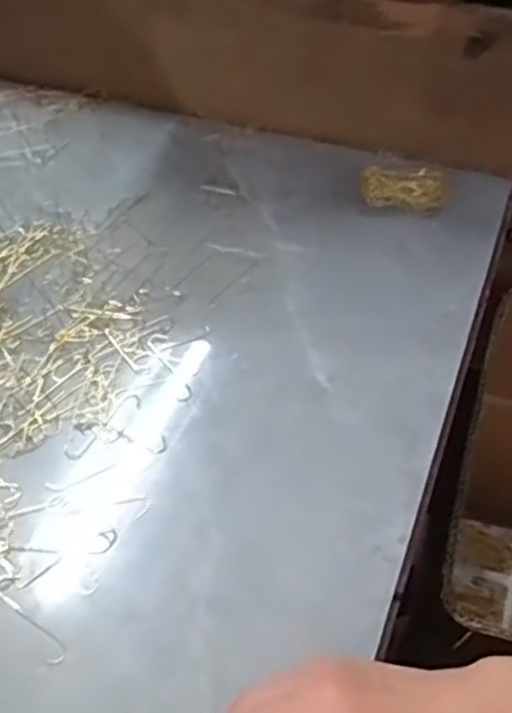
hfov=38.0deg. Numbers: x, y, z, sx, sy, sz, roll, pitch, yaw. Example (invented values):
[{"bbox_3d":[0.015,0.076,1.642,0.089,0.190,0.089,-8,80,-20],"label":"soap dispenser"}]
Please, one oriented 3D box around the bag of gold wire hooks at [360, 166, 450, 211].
[{"bbox_3d":[0.126,-0.145,0.635,0.072,0.025,0.034,4,47,6],"label":"bag of gold wire hooks"}]

